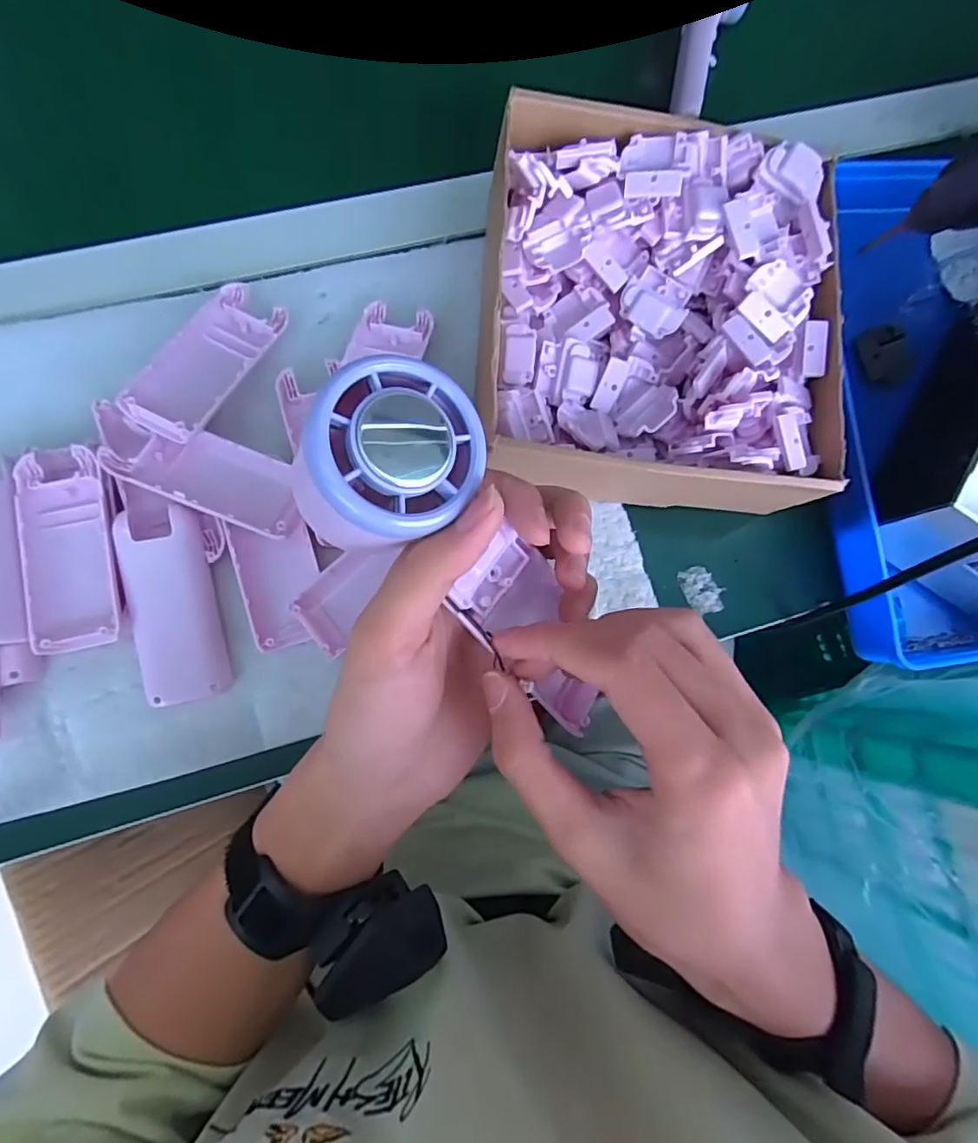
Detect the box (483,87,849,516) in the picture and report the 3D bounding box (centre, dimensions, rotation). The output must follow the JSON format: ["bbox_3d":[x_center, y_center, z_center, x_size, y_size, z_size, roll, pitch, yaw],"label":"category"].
[{"bbox_3d":[0.095,-0.143,0.342,0.197,0.069,0.212,5,83,-4],"label":"box"}]

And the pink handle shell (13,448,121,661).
[{"bbox_3d":[-0.220,-0.011,0.306,0.044,0.021,0.104,-12,84,-6],"label":"pink handle shell"}]

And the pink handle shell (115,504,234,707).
[{"bbox_3d":[-0.168,0.019,0.310,0.040,0.017,0.099,-11,84,-6],"label":"pink handle shell"}]

